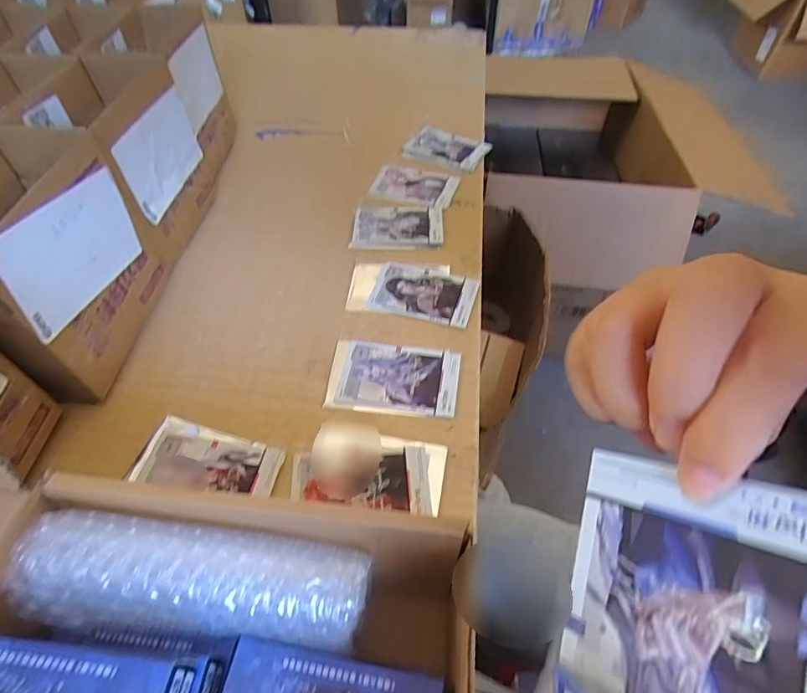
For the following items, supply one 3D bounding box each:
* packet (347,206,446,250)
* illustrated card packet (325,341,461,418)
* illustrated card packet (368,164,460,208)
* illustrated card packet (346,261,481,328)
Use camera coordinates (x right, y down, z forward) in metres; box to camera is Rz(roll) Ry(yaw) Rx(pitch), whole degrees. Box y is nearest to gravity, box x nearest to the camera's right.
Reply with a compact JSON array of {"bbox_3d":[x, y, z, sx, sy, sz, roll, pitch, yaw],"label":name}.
[{"bbox_3d":[-0.007,-0.137,0.528,0.101,0.006,0.074,1,52,1],"label":"packet"},{"bbox_3d":[-0.008,0.025,0.400,0.108,0.004,0.070,5,52,4],"label":"illustrated card packet"},{"bbox_3d":[0.014,-0.200,0.578,0.098,0.004,0.070,14,53,12],"label":"illustrated card packet"},{"bbox_3d":[0.007,-0.058,0.466,0.126,0.006,0.074,11,52,9],"label":"illustrated card packet"}]

